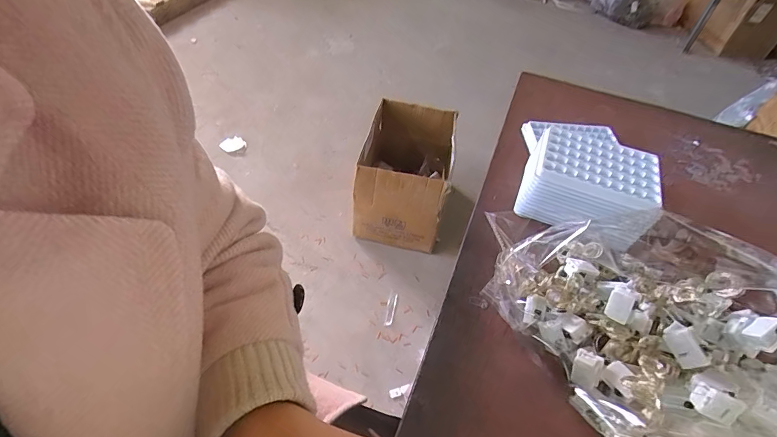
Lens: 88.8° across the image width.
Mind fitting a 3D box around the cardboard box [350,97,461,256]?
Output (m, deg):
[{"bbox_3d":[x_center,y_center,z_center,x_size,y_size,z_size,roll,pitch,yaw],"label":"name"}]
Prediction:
[{"bbox_3d":[0.058,-0.164,1.337,0.281,0.276,0.439,8,49,1],"label":"cardboard box"}]

